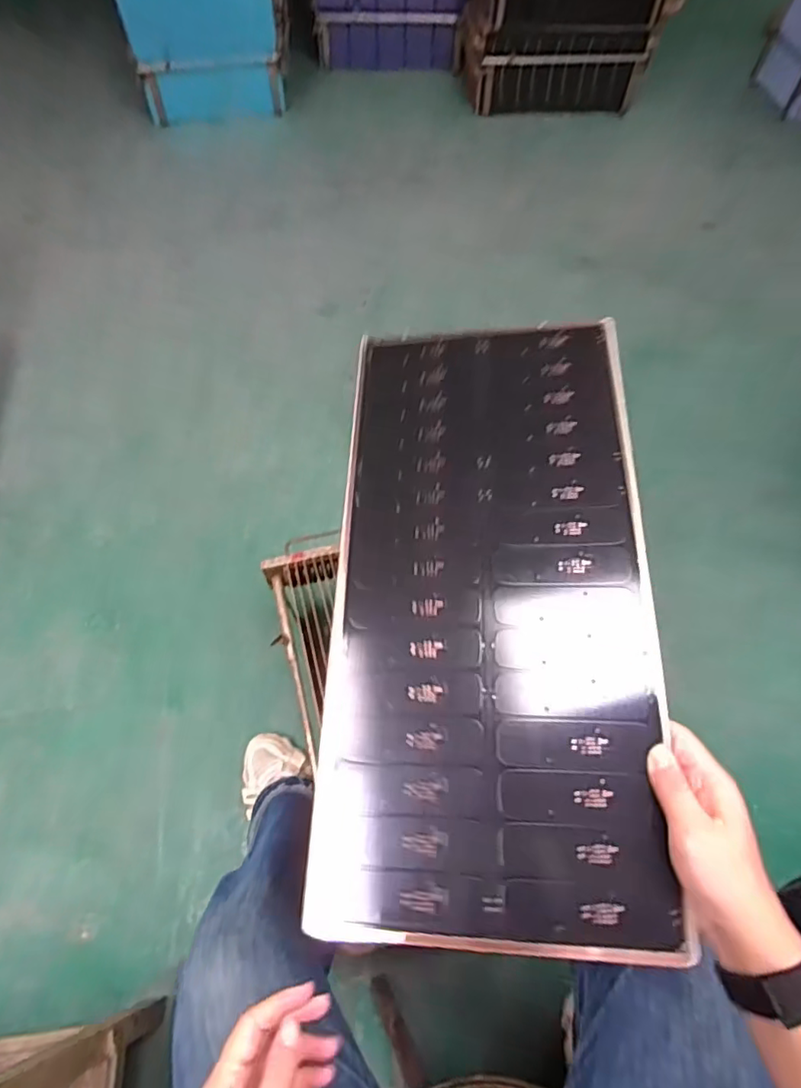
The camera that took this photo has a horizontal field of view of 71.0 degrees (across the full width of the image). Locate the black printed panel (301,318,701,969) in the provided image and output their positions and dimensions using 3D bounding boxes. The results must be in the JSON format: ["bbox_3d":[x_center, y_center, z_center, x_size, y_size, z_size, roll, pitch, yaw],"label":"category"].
[{"bbox_3d":[0.071,0.025,0.455,0.244,0.010,0.504,-1,66,9],"label":"black printed panel"}]

